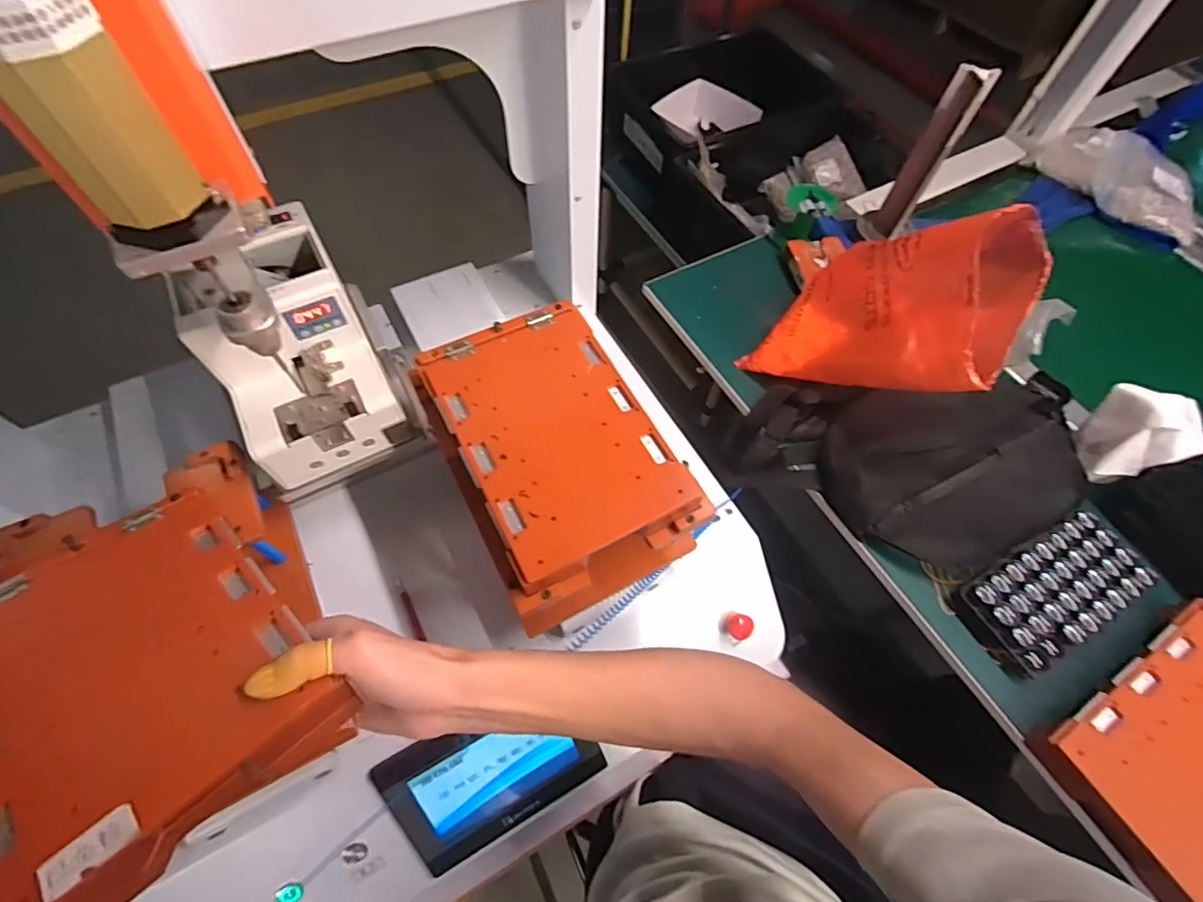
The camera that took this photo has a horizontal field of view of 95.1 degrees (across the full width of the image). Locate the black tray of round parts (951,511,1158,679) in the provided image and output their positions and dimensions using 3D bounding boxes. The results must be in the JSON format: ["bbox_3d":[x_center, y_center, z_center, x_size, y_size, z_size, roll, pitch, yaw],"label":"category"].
[{"bbox_3d":[0.475,0.145,0.577,0.197,0.030,0.098,-26,65,-16],"label":"black tray of round parts"}]

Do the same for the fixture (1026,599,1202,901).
[{"bbox_3d":[0.555,0.271,0.502,0.261,0.033,0.170,-28,66,-17],"label":"fixture"}]

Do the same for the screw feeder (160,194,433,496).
[{"bbox_3d":[-0.283,-0.094,0.526,0.145,0.154,0.199,-24,65,-15],"label":"screw feeder"}]

